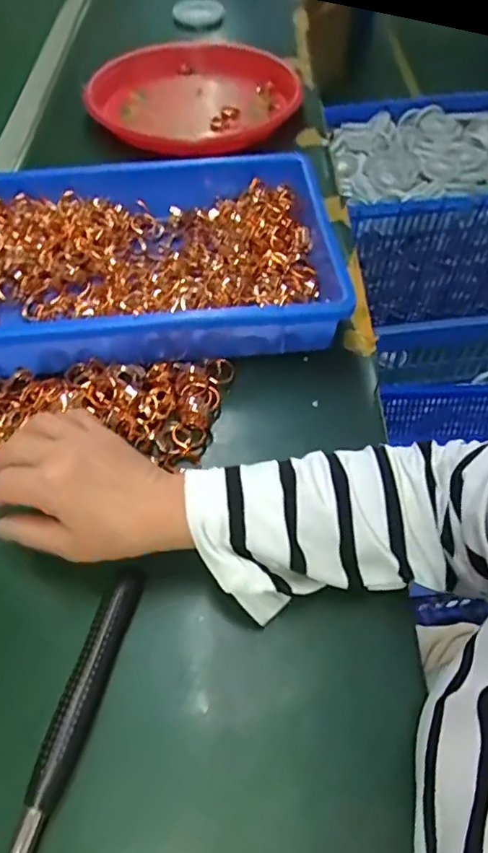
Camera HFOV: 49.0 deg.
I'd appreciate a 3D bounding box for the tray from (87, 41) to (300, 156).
[{"bbox_3d":[-0.063,-0.428,0.690,0.240,0.028,0.239,22,59,16],"label":"tray"}]

